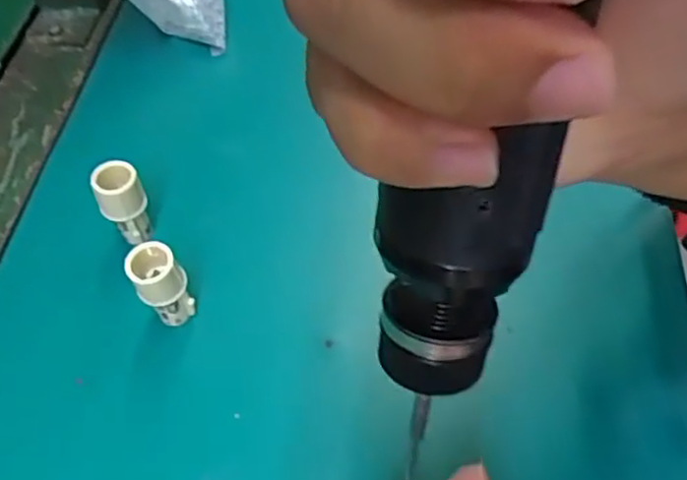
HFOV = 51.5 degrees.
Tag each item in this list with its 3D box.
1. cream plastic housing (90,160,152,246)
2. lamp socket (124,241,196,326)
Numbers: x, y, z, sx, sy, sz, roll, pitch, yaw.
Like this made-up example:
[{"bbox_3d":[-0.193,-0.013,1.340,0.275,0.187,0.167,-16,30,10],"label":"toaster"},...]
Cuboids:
[{"bbox_3d":[-0.097,-0.015,0.319,0.020,0.041,0.017,-27,56,-13],"label":"cream plastic housing"},{"bbox_3d":[-0.074,0.020,0.291,0.019,0.042,0.017,-29,56,-15],"label":"lamp socket"}]

